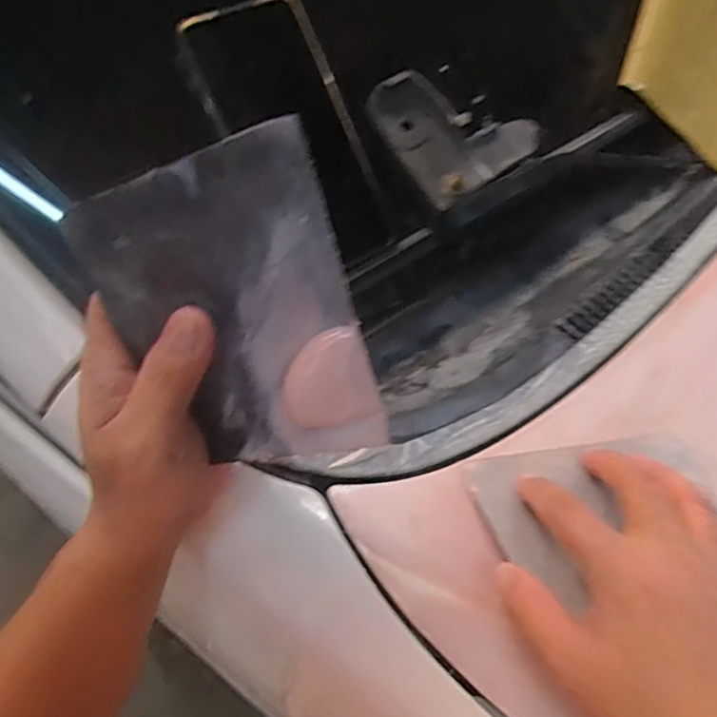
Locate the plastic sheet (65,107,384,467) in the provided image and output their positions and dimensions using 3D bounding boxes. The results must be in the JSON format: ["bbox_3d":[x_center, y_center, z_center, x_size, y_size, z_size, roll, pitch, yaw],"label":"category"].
[{"bbox_3d":[-0.047,-0.010,0.226,0.093,0.138,0.008,-13,30,11],"label":"plastic sheet"}]

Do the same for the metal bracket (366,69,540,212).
[{"bbox_3d":[0.067,-0.160,0.375,0.104,0.016,0.091,-35,89,-16],"label":"metal bracket"}]

